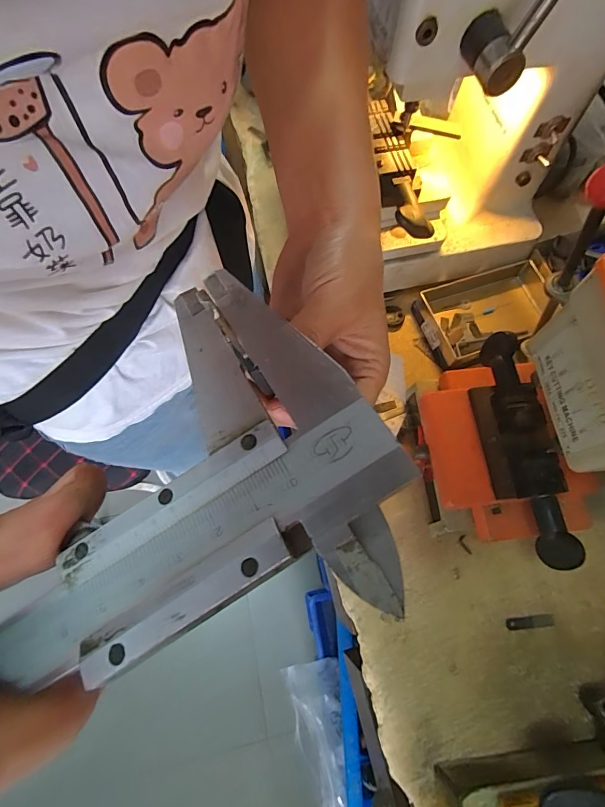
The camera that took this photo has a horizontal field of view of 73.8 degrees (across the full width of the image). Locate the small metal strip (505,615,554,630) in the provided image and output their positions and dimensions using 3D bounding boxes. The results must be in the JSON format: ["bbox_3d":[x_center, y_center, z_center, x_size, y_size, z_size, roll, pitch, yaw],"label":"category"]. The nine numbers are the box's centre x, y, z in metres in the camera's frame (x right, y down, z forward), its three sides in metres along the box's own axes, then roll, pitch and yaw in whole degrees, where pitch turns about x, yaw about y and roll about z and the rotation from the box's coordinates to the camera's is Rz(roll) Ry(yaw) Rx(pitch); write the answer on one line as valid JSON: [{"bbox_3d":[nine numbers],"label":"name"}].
[{"bbox_3d":[0.219,0.210,0.387,0.046,0.004,0.011,-3,70,-3],"label":"small metal strip"}]

